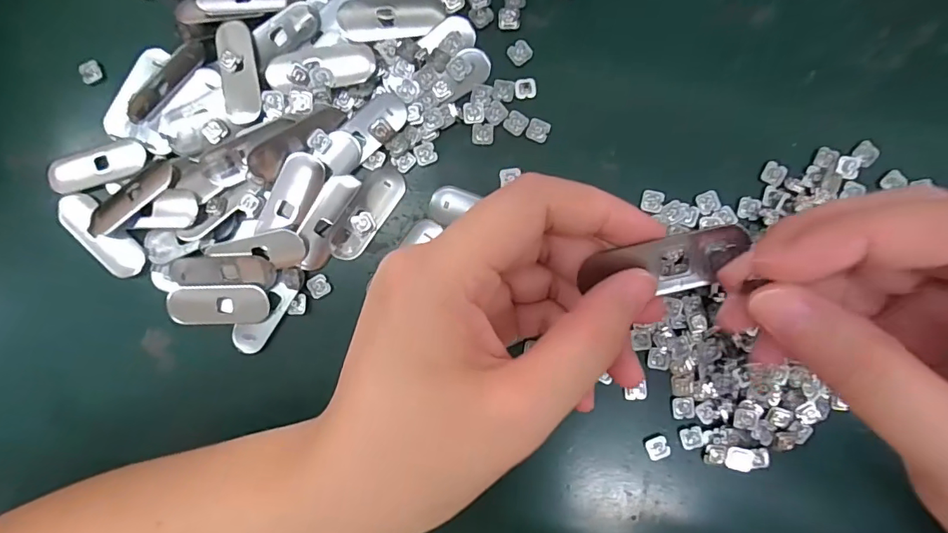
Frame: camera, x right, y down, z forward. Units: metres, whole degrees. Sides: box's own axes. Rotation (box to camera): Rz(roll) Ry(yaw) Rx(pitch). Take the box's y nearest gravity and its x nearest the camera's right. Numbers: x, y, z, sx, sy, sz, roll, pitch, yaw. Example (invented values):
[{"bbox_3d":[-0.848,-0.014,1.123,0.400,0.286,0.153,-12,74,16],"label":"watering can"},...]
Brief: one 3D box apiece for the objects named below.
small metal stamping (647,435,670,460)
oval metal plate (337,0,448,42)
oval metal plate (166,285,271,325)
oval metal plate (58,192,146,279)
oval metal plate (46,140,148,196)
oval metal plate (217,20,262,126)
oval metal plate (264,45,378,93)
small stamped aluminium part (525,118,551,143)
[{"bbox_3d":[0.088,0.087,0.230,0.010,0.004,0.010,-19,90,2],"label":"small metal stamping"},{"bbox_3d":[-0.039,-0.119,0.228,0.050,0.004,0.021,-14,91,-12],"label":"oval metal plate"},{"bbox_3d":[-0.126,0.019,0.236,0.051,0.004,0.019,-2,91,2],"label":"oval metal plate"},{"bbox_3d":[-0.185,-0.016,0.237,0.051,0.004,0.018,44,92,1],"label":"oval metal plate"},{"bbox_3d":[-0.187,-0.049,0.237,0.045,0.004,0.017,-21,90,2],"label":"oval metal plate"},{"bbox_3d":[-0.112,-0.093,0.230,0.018,0.004,0.048,-6,91,2],"label":"oval metal plate"},{"bbox_3d":[-0.072,-0.092,0.227,0.051,0.005,0.016,-12,100,-2],"label":"oval metal plate"},{"bbox_3d":[0.031,-0.066,0.231,0.010,0.004,0.010,22,92,2],"label":"small stamped aluminium part"}]

